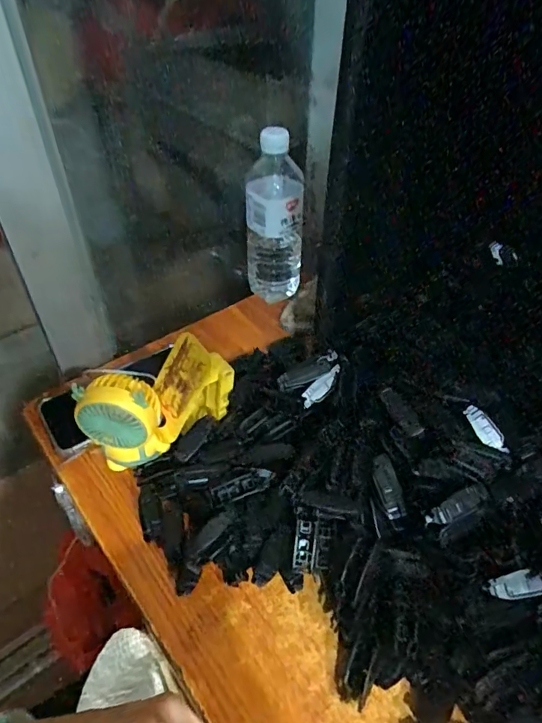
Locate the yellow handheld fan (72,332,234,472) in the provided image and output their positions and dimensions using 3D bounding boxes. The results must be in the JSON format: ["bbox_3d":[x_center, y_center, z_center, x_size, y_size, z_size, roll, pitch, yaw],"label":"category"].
[{"bbox_3d":[-0.101,0.046,0.444,0.059,0.107,0.133,35,53,30],"label":"yellow handheld fan"}]

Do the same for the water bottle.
[{"bbox_3d":[0.004,-0.180,0.609,0.069,0.216,0.054,2,44,1],"label":"water bottle"}]

